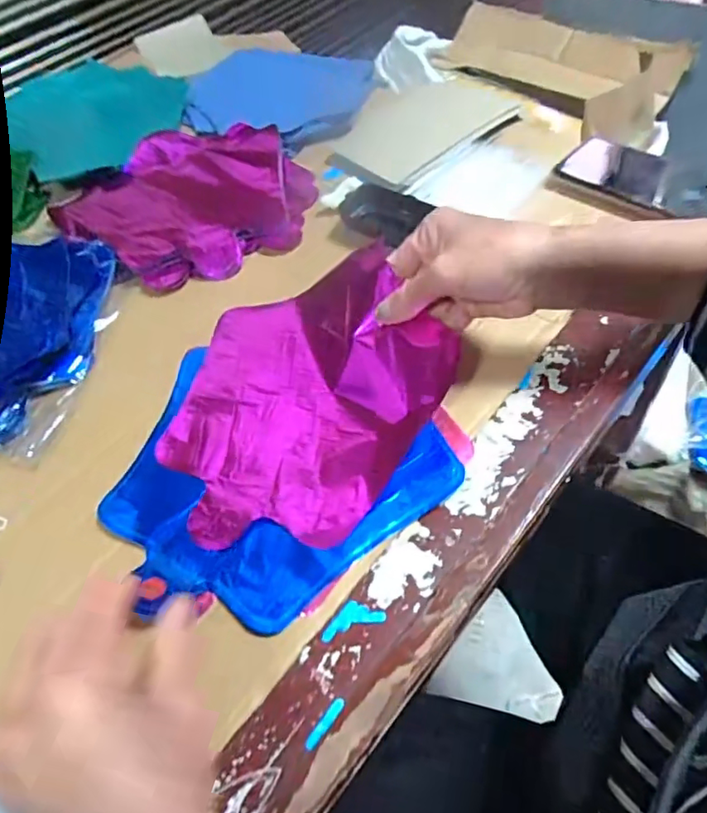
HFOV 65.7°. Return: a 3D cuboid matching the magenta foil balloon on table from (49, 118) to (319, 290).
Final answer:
[{"bbox_3d":[-0.172,-0.228,0.576,0.256,0.020,0.220,29,62,23],"label":"magenta foil balloon on table"}]

